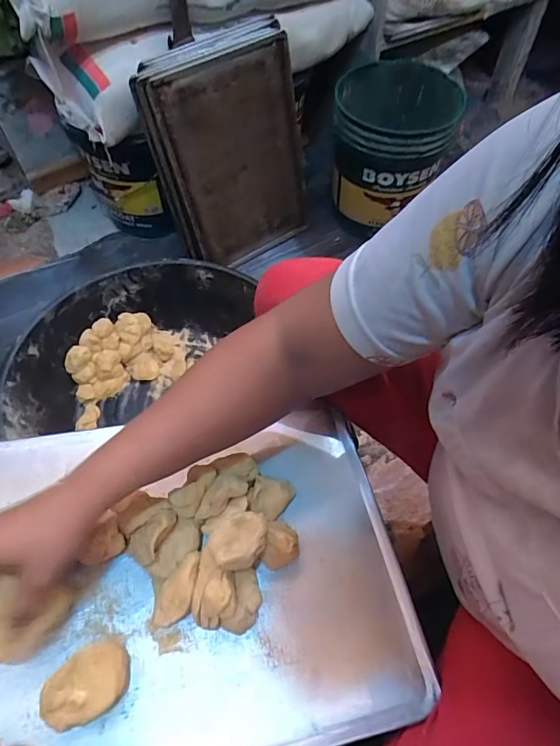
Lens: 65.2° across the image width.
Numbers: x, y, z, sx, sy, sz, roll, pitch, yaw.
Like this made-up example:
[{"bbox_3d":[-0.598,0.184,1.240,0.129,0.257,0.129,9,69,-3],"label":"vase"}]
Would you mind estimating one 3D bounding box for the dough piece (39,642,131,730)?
[{"bbox_3d":[-0.155,0.250,0.351,0.061,0.027,0.047,-26,62,-16],"label":"dough piece"}]

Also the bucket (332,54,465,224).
[{"bbox_3d":[0.260,-0.545,1.087,0.264,0.282,0.297,8,58,4],"label":"bucket"}]

